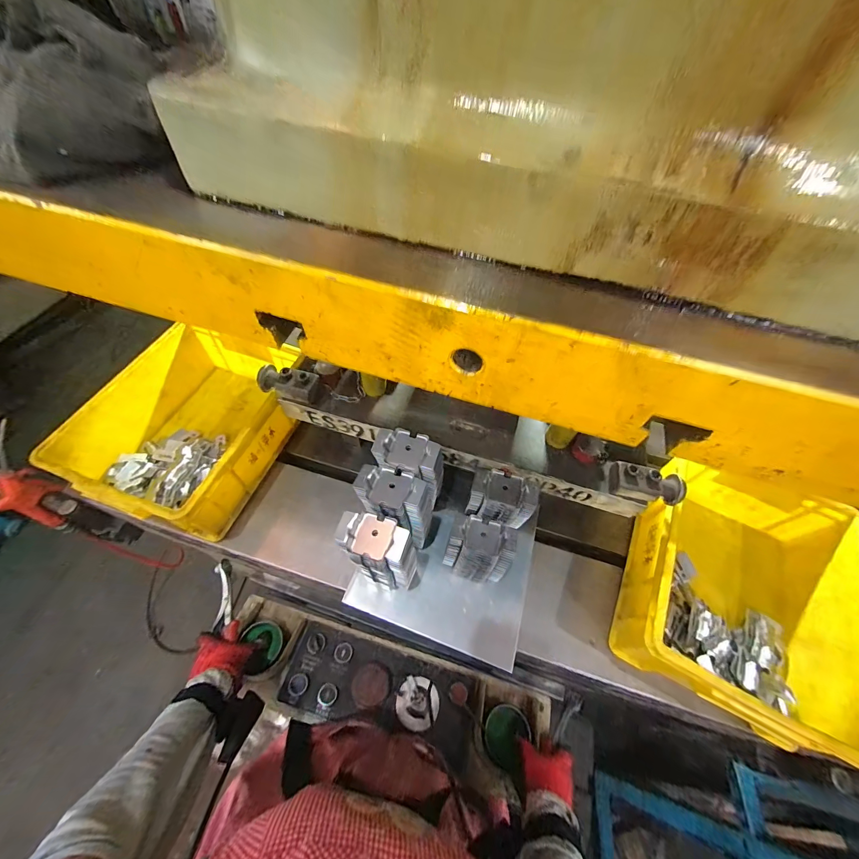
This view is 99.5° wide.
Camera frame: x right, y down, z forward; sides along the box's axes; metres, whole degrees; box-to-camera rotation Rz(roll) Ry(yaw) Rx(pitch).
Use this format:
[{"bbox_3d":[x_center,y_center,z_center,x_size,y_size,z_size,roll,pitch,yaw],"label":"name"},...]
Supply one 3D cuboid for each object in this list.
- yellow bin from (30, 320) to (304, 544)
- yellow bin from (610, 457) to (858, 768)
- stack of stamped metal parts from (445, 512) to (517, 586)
[{"bbox_3d":[-0.395,-0.012,0.635,0.254,0.134,0.346,17,56,7],"label":"yellow bin"},{"bbox_3d":[0.444,0.230,0.536,0.255,0.142,0.338,26,58,12],"label":"yellow bin"},{"bbox_3d":[0.078,0.182,0.542,0.102,0.107,0.066,18,56,8],"label":"stack of stamped metal parts"}]

